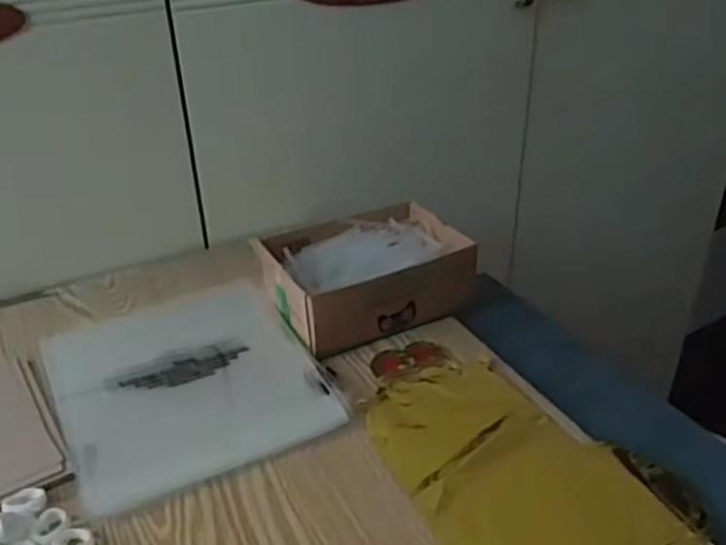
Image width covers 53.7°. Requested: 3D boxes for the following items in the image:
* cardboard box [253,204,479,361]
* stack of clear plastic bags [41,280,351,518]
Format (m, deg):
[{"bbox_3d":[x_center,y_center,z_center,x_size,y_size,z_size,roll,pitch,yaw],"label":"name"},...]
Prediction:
[{"bbox_3d":[0.001,-0.003,0.706,0.187,0.056,0.148,-15,35,-21],"label":"cardboard box"},{"bbox_3d":[-0.157,0.089,0.628,0.204,0.014,0.234,-17,35,-23],"label":"stack of clear plastic bags"}]

